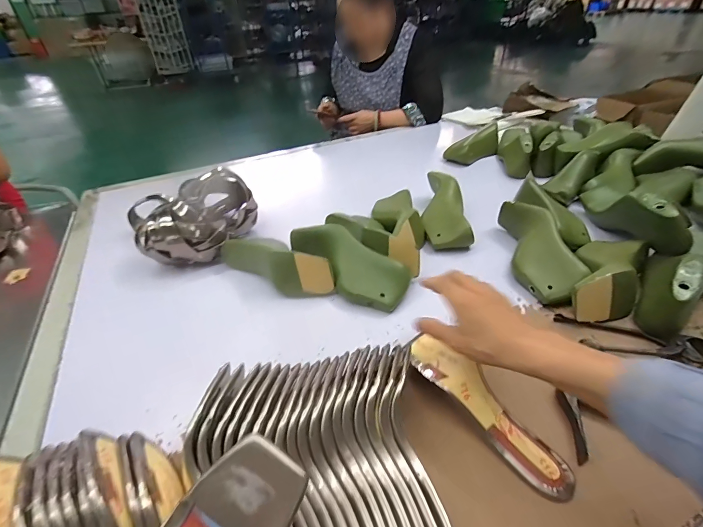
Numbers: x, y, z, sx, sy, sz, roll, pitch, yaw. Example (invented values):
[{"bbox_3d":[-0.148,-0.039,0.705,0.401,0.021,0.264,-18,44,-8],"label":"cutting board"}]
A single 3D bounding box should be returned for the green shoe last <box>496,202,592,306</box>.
[{"bbox_3d":[0.316,-0.027,0.589,0.085,0.067,0.239,-1,38,3],"label":"green shoe last"}]

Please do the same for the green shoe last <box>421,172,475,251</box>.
[{"bbox_3d":[0.192,-0.114,0.717,0.090,0.068,0.214,1,38,6],"label":"green shoe last"}]

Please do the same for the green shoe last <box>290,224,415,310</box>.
[{"bbox_3d":[-0.013,-0.001,0.576,0.223,0.079,0.081,22,44,29],"label":"green shoe last"}]

